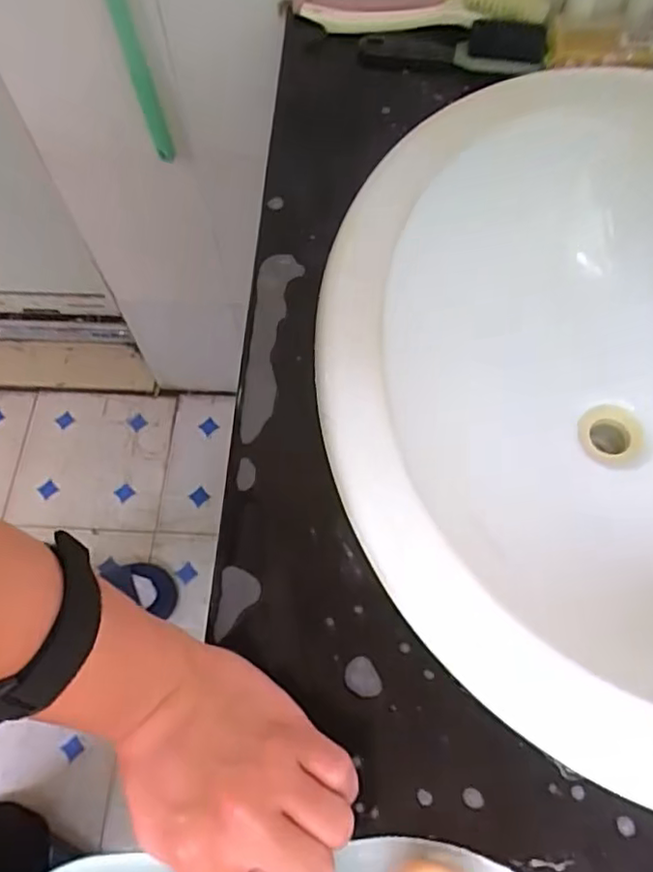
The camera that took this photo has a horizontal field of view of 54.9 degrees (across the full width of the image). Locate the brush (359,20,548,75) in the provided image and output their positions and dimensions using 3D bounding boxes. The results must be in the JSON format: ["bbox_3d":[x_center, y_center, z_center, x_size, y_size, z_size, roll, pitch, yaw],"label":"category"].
[{"bbox_3d":[0.107,-0.328,0.529,0.153,0.025,0.036,5,64,5],"label":"brush"}]

